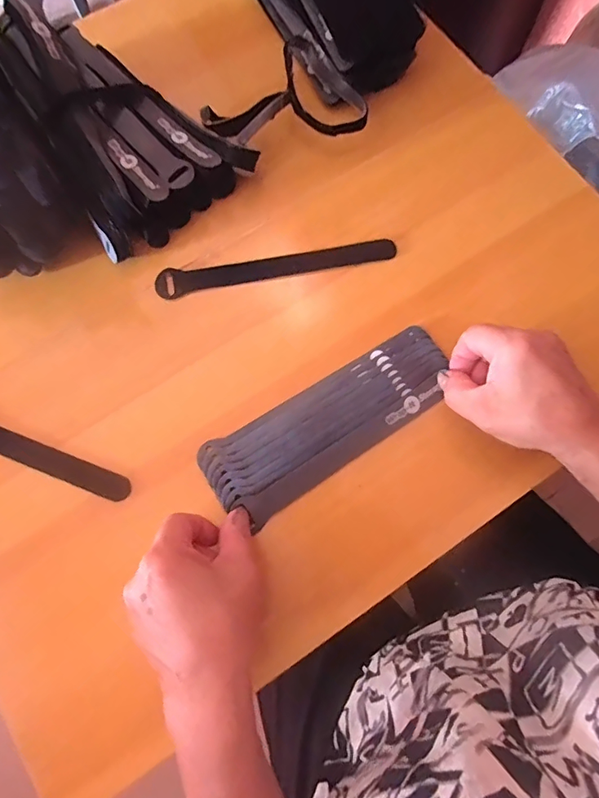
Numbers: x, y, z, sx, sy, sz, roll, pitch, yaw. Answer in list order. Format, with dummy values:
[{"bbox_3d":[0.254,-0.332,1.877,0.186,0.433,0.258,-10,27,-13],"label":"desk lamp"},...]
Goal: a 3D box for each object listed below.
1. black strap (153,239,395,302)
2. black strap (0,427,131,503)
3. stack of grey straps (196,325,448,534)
[{"bbox_3d":[-0.019,-0.111,0.393,0.196,0.006,0.023,-11,85,-4],"label":"black strap"},{"bbox_3d":[-0.217,0.034,0.353,0.193,0.007,0.022,21,76,6],"label":"black strap"},{"bbox_3d":[0.025,0.016,0.350,0.196,0.017,0.064,-32,77,-10],"label":"stack of grey straps"}]

